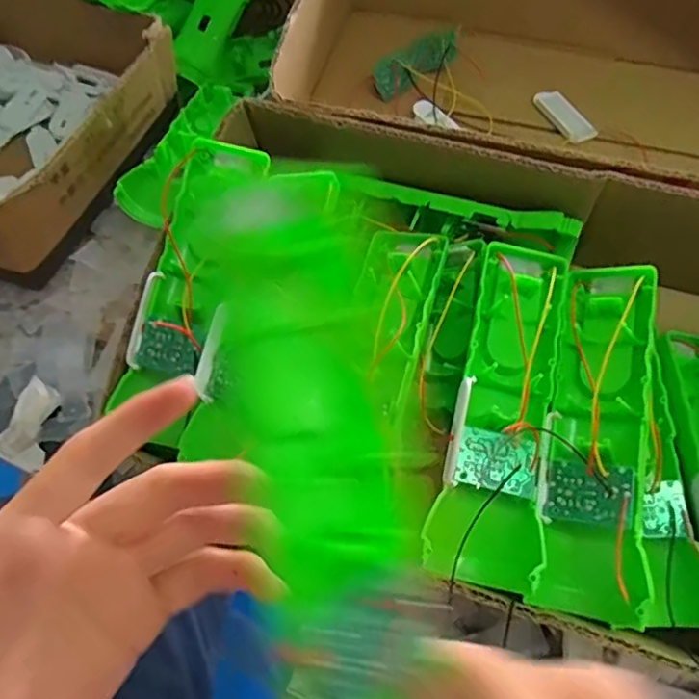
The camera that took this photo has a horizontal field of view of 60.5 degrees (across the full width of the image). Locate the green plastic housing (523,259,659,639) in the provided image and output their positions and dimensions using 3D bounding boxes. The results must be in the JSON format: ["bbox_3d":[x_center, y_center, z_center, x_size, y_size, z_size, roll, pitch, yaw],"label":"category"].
[{"bbox_3d":[0.116,0.037,0.273,0.049,0.034,0.161,10,74,2],"label":"green plastic housing"}]

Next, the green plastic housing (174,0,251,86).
[{"bbox_3d":[-0.106,-0.301,0.509,0.039,0.029,0.153,26,92,12],"label":"green plastic housing"}]

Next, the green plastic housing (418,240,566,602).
[{"bbox_3d":[0.074,0.026,0.283,0.051,0.029,0.160,13,71,4],"label":"green plastic housing"}]

